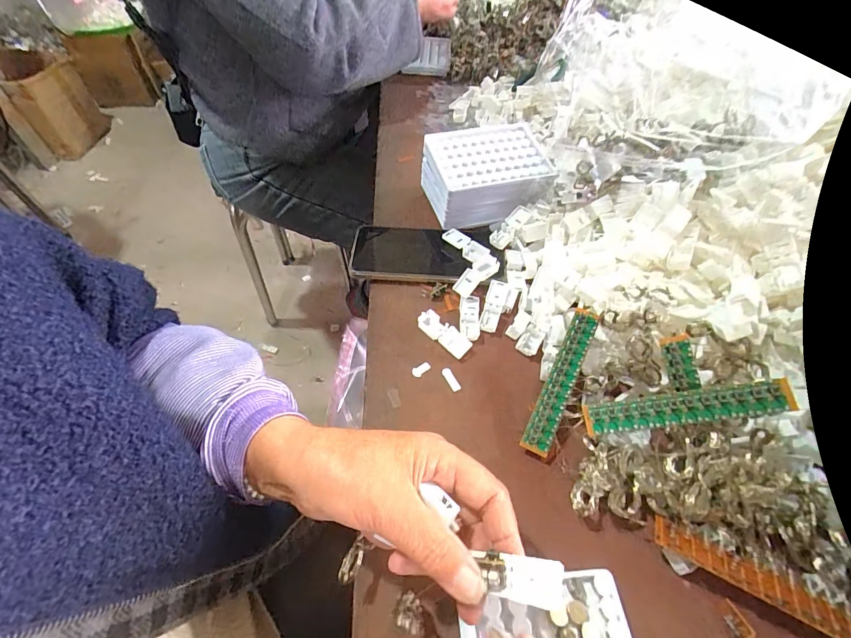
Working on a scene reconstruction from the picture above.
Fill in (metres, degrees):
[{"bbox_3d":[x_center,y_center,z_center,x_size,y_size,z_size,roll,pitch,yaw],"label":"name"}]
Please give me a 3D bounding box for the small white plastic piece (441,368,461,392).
[{"bbox_3d":[0.023,0.054,0.352,0.008,0.004,0.024,-22,57,-19],"label":"small white plastic piece"}]

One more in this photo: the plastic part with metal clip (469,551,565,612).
[{"bbox_3d":[0.046,0.130,0.197,0.045,0.009,0.019,-10,45,32],"label":"plastic part with metal clip"}]

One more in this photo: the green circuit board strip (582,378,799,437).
[{"bbox_3d":[0.179,0.063,0.273,0.128,0.005,0.020,-12,78,15],"label":"green circuit board strip"}]

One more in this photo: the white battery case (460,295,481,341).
[{"bbox_3d":[0.044,-0.004,0.390,0.020,0.007,0.054,3,52,-1],"label":"white battery case"}]

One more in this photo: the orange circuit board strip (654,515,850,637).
[{"bbox_3d":[0.212,0.167,0.250,0.121,0.007,0.020,23,48,18],"label":"orange circuit board strip"}]

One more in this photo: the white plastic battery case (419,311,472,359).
[{"bbox_3d":[0.018,0.014,0.376,0.055,0.011,0.022,38,59,23],"label":"white plastic battery case"}]

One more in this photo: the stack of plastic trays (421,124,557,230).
[{"bbox_3d":[0.072,-0.171,0.476,0.142,0.074,0.110,-13,54,-13],"label":"stack of plastic trays"}]

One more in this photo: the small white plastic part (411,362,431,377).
[{"bbox_3d":[-0.004,0.046,0.357,0.018,0.004,0.009,-25,58,-21],"label":"small white plastic part"}]

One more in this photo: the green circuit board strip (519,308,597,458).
[{"bbox_3d":[0.113,0.050,0.324,0.021,0.007,0.126,24,75,15],"label":"green circuit board strip"}]

